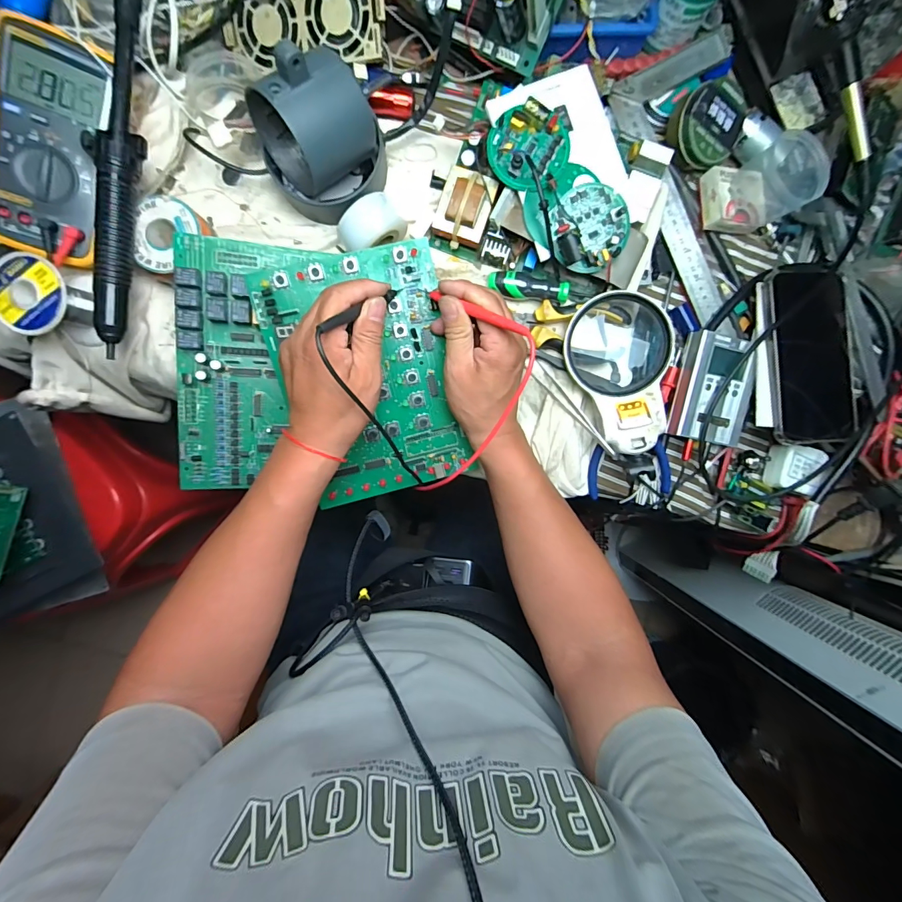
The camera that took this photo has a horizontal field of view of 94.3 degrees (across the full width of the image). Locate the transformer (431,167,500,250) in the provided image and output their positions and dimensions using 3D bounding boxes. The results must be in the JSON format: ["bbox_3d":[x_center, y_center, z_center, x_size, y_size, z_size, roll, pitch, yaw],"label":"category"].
[{"bbox_3d":[0.012,-0.231,0.402,0.050,0.039,0.058,16,92,-3],"label":"transformer"}]

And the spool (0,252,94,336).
[{"bbox_3d":[-0.356,-0.134,0.379,0.064,0.064,0.059,41,90,-4],"label":"spool"}]

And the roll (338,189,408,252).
[{"bbox_3d":[-0.075,-0.208,0.396,0.061,0.048,0.036,-28,94,-1],"label":"roll"}]

